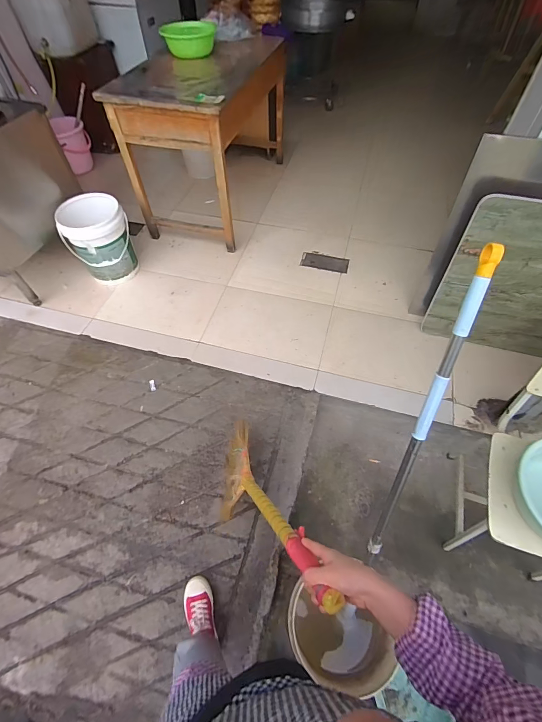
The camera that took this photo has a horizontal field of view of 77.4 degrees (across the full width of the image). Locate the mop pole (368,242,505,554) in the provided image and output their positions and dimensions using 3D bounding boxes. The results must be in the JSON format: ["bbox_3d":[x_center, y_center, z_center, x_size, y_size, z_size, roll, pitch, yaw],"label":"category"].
[{"bbox_3d":[0.331,0.154,0.748,0.028,0.782,0.038,13,26,9],"label":"mop pole"}]

